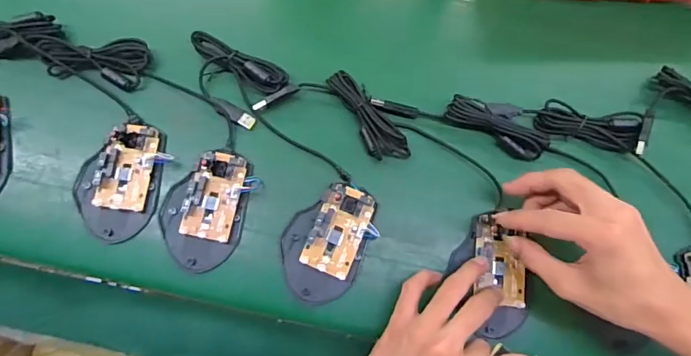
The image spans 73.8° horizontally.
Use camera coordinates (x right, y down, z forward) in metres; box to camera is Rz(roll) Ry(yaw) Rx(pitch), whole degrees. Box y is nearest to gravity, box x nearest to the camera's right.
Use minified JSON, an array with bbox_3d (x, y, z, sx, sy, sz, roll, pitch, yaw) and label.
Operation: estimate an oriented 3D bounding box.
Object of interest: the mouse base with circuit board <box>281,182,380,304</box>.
[{"bbox_3d":[-0.016,0.057,0.418,0.074,0.018,0.107,28,77,5],"label":"mouse base with circuit board"}]

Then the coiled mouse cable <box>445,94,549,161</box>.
[{"bbox_3d":[0.146,-0.054,0.442,0.095,0.025,0.044,26,77,5],"label":"coiled mouse cable"}]

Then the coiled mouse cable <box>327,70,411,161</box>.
[{"bbox_3d":[0.022,-0.060,0.443,0.035,0.021,0.103,-29,79,-8],"label":"coiled mouse cable"}]

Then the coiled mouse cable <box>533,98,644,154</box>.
[{"bbox_3d":[0.233,-0.051,0.445,0.090,0.025,0.036,13,76,1],"label":"coiled mouse cable"}]

